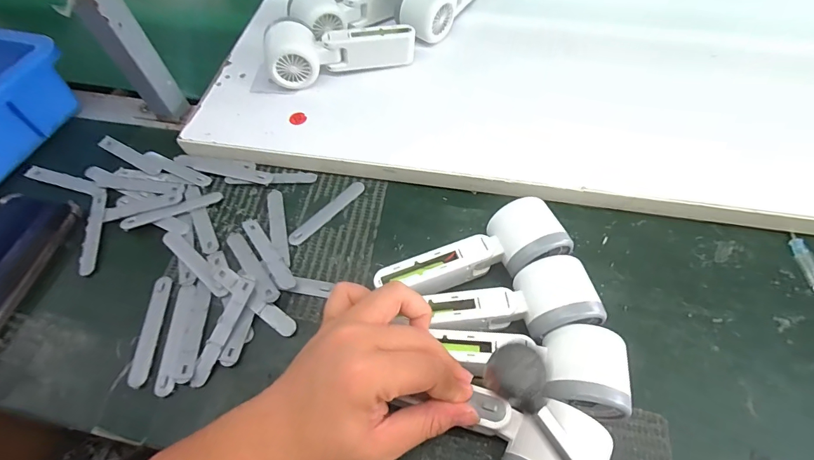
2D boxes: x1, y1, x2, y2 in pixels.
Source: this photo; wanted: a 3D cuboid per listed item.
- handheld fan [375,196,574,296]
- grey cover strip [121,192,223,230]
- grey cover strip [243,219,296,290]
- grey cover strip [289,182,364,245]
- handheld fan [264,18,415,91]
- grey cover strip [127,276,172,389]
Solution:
[{"bbox_3d":[0.057,0.026,0.348,0.170,0.046,0.058,-16,59,-9],"label":"handheld fan"},{"bbox_3d":[-0.243,-0.021,0.416,0.097,0.005,0.017,-21,61,-10],"label":"grey cover strip"},{"bbox_3d":[-0.132,0.021,0.379,0.016,0.006,0.099,-33,64,-16],"label":"grey cover strip"},{"bbox_3d":[-0.080,-0.018,0.405,0.015,0.005,0.094,38,68,21],"label":"grey cover strip"},{"bbox_3d":[-0.077,-0.212,0.462,0.167,0.047,0.059,-15,60,-7],"label":"handheld fan"},{"bbox_3d":[-0.225,0.086,0.351,0.016,0.005,0.097,-1,61,-2],"label":"grey cover strip"}]

